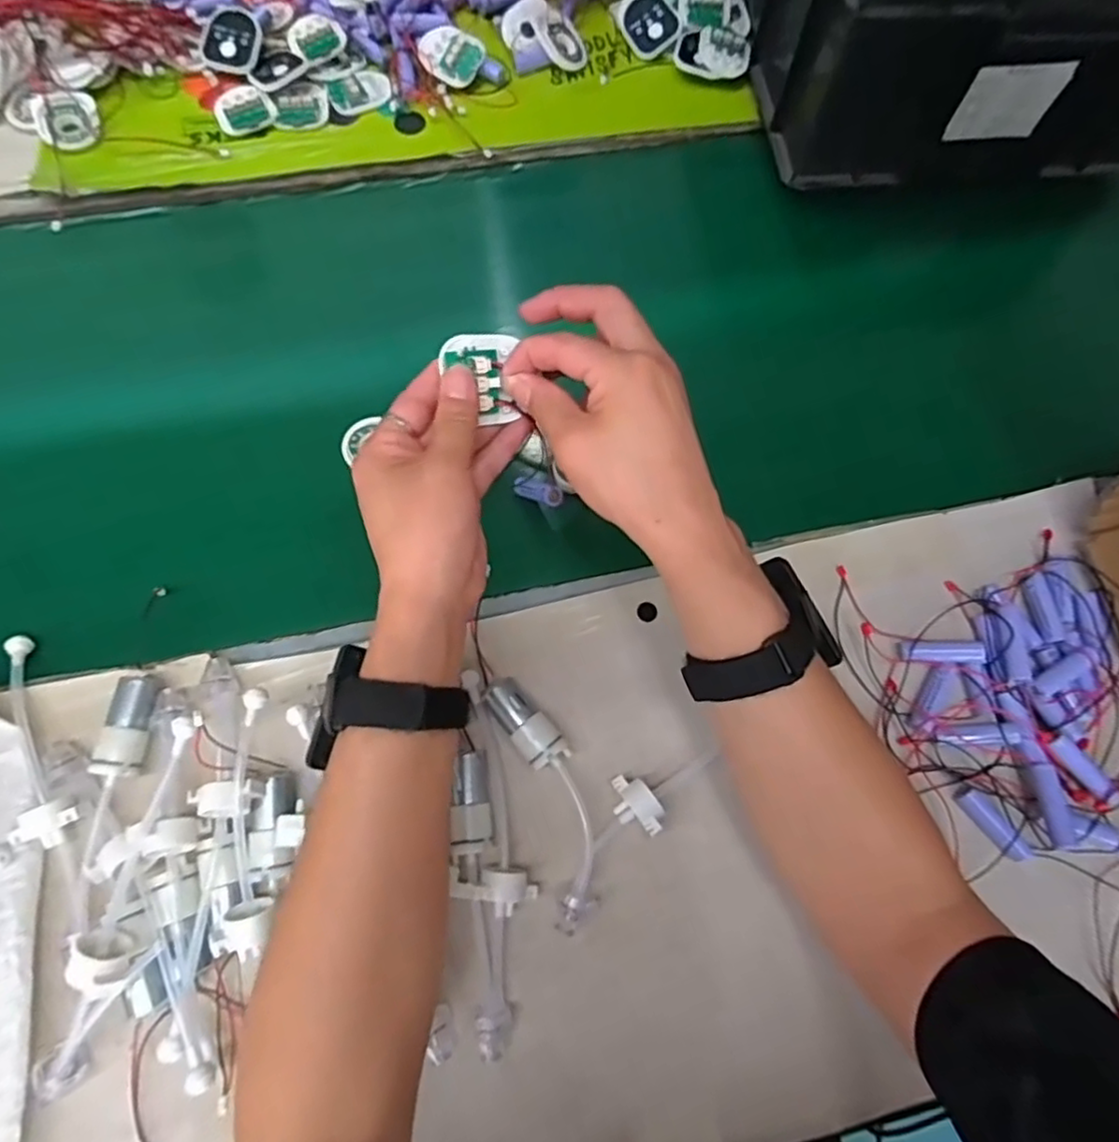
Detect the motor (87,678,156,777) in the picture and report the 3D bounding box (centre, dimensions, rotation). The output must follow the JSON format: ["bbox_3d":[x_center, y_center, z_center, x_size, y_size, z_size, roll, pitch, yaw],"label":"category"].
[{"bbox_3d":[-0.263,0.094,0.406,0.022,0.022,0.058,4,72,-2],"label":"motor"}]

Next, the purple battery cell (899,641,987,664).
[{"bbox_3d":[0.253,0.053,0.440,0.051,0.015,0.013,1,70,13],"label":"purple battery cell"}]

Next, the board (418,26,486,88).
[{"bbox_3d":[-0.098,-0.471,0.605,0.059,0.006,0.048,34,90,1],"label":"board"}]

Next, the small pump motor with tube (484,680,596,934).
[{"bbox_3d":[-0.006,0.137,0.407,0.037,0.029,0.148,-17,74,-9],"label":"small pump motor with tube"}]

